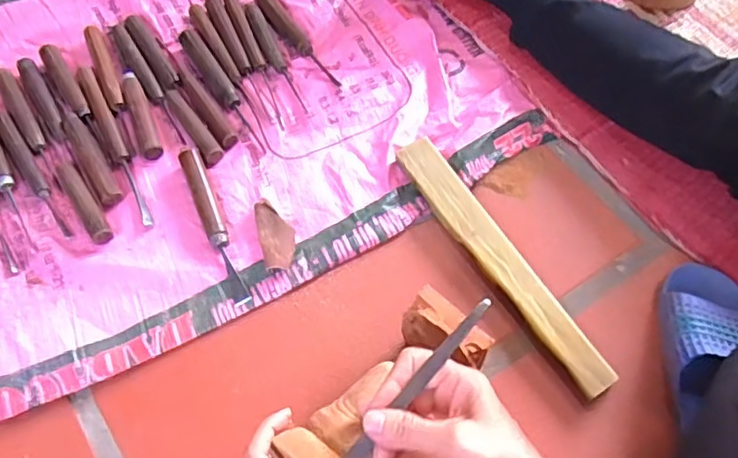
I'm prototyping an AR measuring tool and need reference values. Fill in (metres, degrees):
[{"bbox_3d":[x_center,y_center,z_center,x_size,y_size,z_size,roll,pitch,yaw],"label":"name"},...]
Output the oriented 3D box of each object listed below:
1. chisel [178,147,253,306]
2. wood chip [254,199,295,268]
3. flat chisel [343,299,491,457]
[{"bbox_3d":[-0.147,-0.006,0.569,0.020,0.017,0.169,-20,65,-12],"label":"chisel"},{"bbox_3d":[-0.088,0.005,0.564,0.032,0.015,0.074,-16,64,-10],"label":"wood chip"},{"bbox_3d":[0.029,0.099,0.379,0.010,0.010,0.143,40,82,17],"label":"flat chisel"}]

